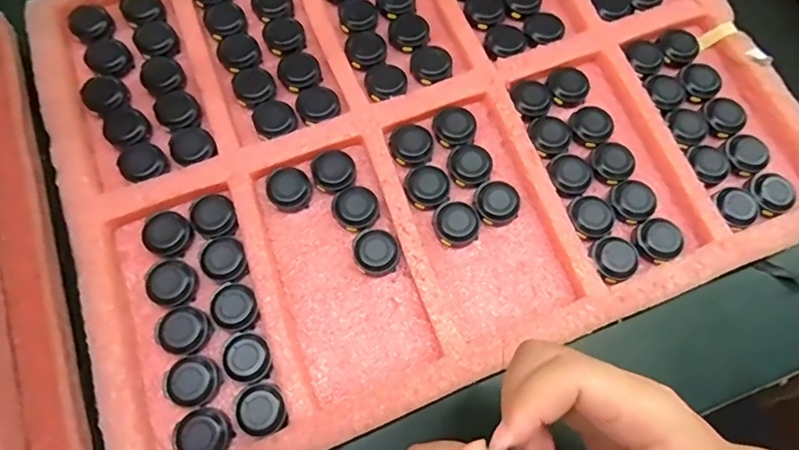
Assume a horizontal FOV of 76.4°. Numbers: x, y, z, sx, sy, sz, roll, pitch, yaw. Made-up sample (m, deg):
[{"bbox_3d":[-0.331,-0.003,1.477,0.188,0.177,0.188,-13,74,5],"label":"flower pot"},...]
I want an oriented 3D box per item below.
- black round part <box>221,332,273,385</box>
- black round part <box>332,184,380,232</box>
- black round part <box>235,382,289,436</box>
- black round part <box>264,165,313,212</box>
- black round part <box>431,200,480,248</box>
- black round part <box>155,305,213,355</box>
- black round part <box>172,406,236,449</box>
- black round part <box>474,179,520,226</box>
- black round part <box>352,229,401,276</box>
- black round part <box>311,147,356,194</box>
[{"bbox_3d":[-0.091,0.080,0.304,0.027,0.009,0.028,1,71,-2],"label":"black round part"},{"bbox_3d":[-0.029,-0.012,0.340,0.029,0.012,0.028,1,71,-2],"label":"black round part"},{"bbox_3d":[-0.080,0.107,0.295,0.027,0.009,0.029,1,71,-2],"label":"black round part"},{"bbox_3d":[-0.074,-0.025,0.343,0.029,0.011,0.030,1,71,-2],"label":"black round part"},{"bbox_3d":[0.038,-0.001,0.338,0.031,0.014,0.030,1,71,-2],"label":"black round part"},{"bbox_3d":[-0.132,0.063,0.311,0.029,0.014,0.028,1,71,-2],"label":"black round part"},{"bbox_3d":[-0.113,0.121,0.292,0.029,0.011,0.029,1,71,-2],"label":"black round part"},{"bbox_3d":[0.066,-0.014,0.344,0.029,0.014,0.030,1,71,-2],"label":"black round part"},{"bbox_3d":[-0.015,0.017,0.331,0.029,0.013,0.029,1,71,-2],"label":"black round part"},{"bbox_3d":[-0.045,-0.037,0.347,0.028,0.010,0.030,1,71,-2],"label":"black round part"}]

